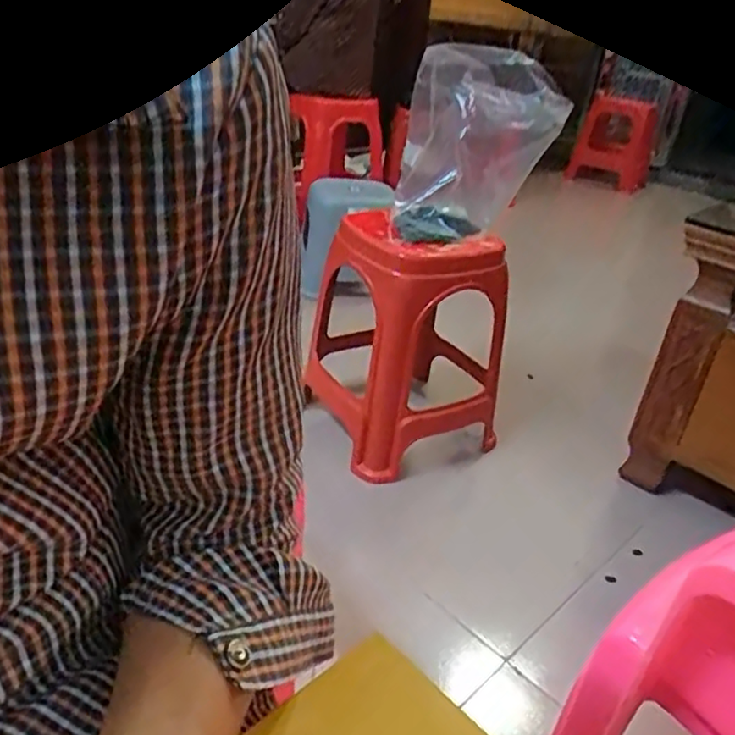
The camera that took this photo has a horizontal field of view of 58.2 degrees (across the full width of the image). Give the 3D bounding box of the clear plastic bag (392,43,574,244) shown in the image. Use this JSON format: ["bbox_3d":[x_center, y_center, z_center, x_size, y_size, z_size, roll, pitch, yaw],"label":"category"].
[{"bbox_3d":[0.194,-0.406,1.196,0.279,0.301,0.163,-6,31,-17],"label":"clear plastic bag"}]

